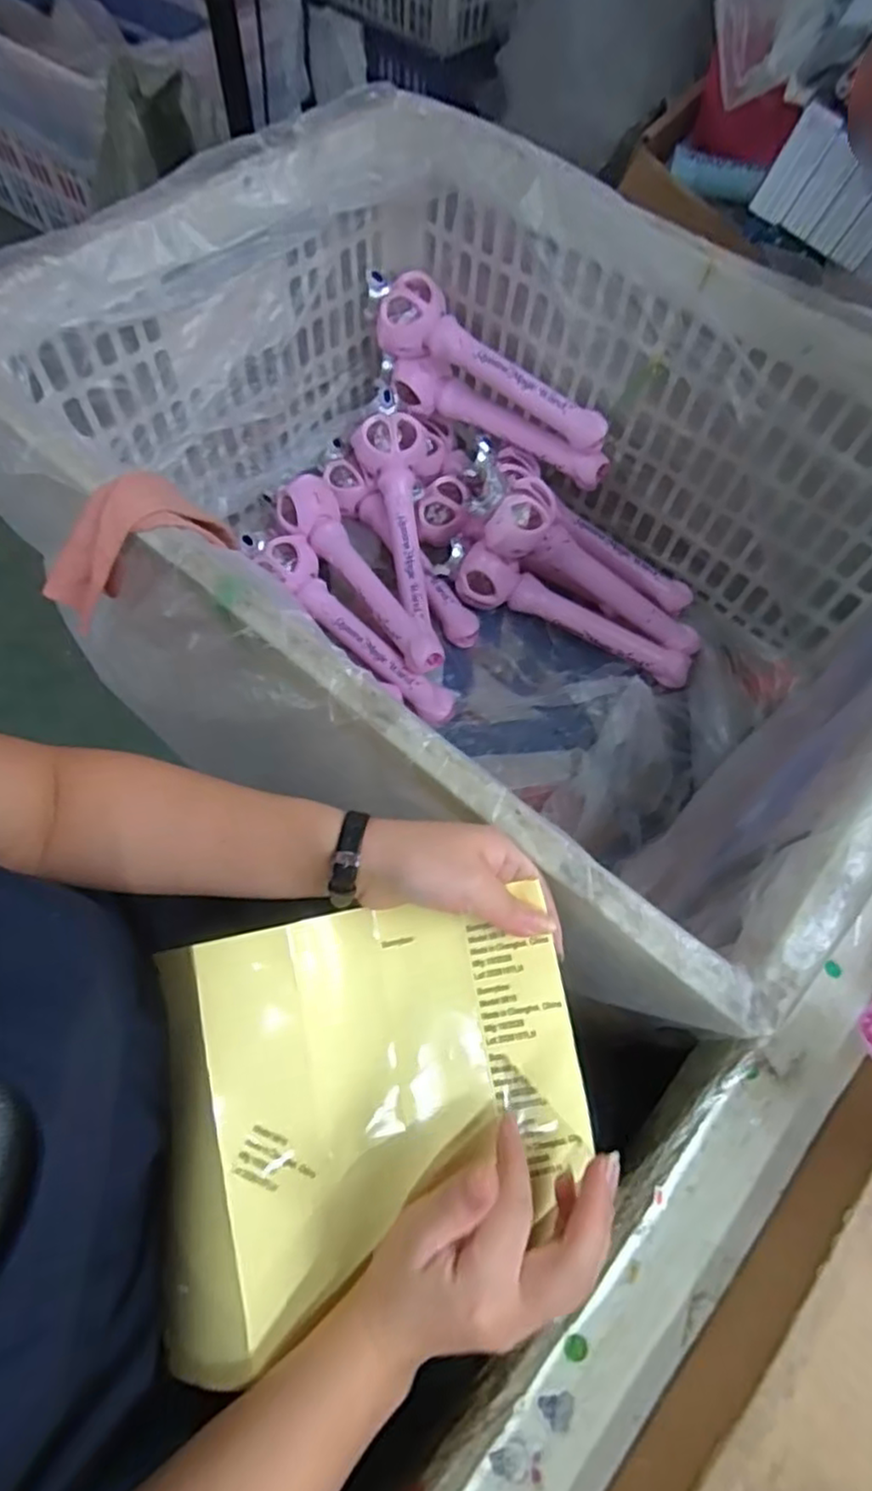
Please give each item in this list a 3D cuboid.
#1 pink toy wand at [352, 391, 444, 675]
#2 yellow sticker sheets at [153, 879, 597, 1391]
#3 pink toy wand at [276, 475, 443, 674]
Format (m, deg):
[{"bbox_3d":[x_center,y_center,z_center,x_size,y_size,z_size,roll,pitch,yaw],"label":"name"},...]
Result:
[{"bbox_3d":[-0.043,-0.276,0.903,0.084,0.076,0.374,-9,84,-7],"label":"pink toy wand"},{"bbox_3d":[-0.036,0.199,0.361,0.231,0.057,0.196,-11,66,-8],"label":"yellow sticker sheets"},{"bbox_3d":[-0.101,-0.226,0.895,0.082,0.062,0.328,-31,71,-17],"label":"pink toy wand"}]

